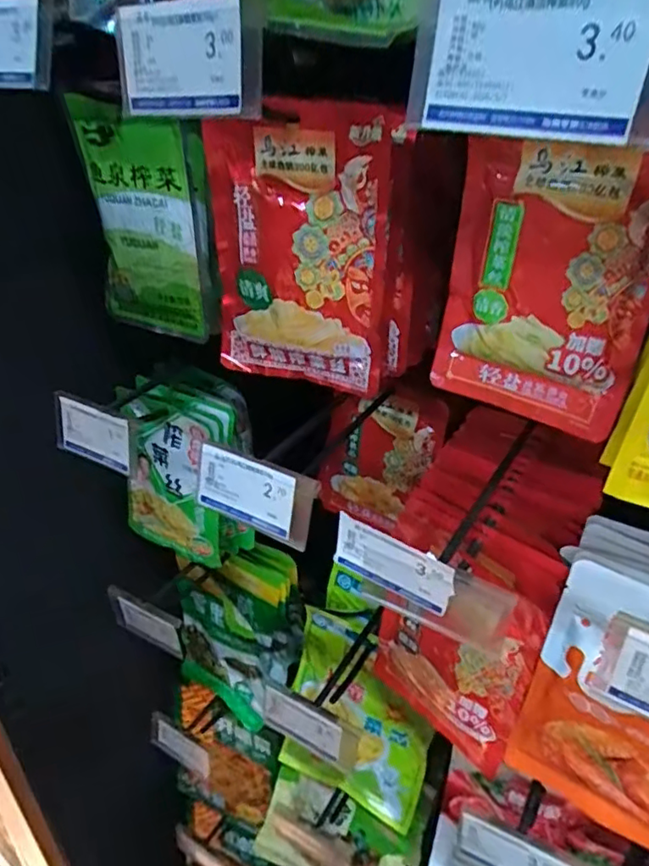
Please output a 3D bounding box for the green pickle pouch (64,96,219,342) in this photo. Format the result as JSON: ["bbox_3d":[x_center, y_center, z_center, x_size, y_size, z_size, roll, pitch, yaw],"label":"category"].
[{"bbox_3d":[-0.123,-0.140,0.402,0.107,0.147,0.028,15,36,26],"label":"green pickle pouch"}]

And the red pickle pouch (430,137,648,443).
[{"bbox_3d":[0.121,-0.080,0.325,0.107,0.152,0.011,21,37,27],"label":"red pickle pouch"}]

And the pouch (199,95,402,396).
[{"bbox_3d":[-0.019,-0.102,0.351,0.107,0.166,0.027,15,36,17],"label":"pouch"}]

